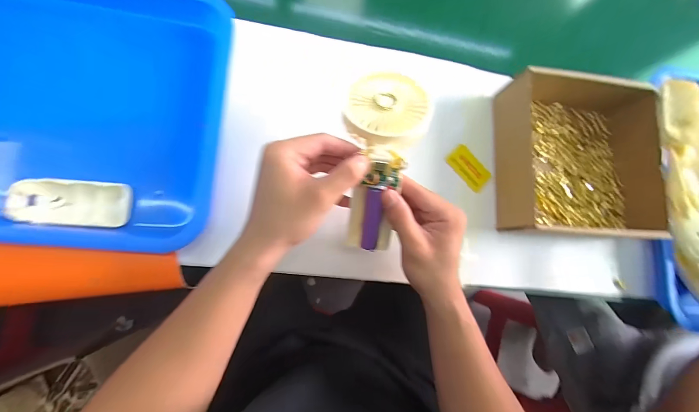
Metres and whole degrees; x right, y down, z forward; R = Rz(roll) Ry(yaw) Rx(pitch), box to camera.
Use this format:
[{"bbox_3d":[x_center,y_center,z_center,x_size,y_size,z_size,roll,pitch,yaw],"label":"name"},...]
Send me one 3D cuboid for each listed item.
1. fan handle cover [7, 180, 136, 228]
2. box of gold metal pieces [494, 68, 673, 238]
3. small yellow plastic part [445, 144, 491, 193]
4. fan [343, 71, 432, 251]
[{"bbox_3d":[-0.293,-0.003,0.327,0.107,0.021,0.047,3,84,-2],"label":"fan handle cover"},{"bbox_3d":[0.308,-0.064,0.426,0.202,0.083,0.205,2,84,-2],"label":"box of gold metal pieces"},{"bbox_3d":[0.167,-0.053,0.431,0.037,0.008,0.066,-40,92,-12],"label":"small yellow plastic part"},{"bbox_3d":[0.030,-0.047,0.306,0.080,0.043,0.181,9,92,-2],"label":"fan"}]

